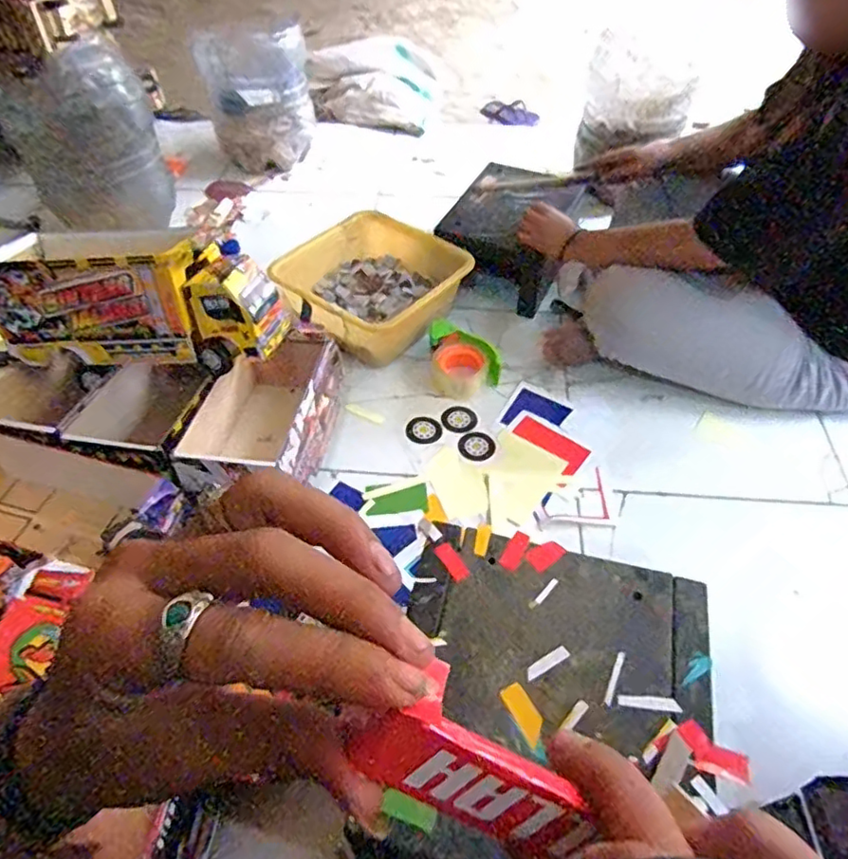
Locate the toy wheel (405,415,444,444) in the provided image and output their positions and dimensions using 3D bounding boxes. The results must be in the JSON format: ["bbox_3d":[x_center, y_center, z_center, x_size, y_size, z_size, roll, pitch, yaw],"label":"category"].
[{"bbox_3d":[0.001,-0.002,0.986,0.058,0.009,0.057,0,50,0],"label":"toy wheel"}]

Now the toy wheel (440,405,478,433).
[{"bbox_3d":[0.058,-0.018,1.006,0.056,0.004,0.056,0,50,0],"label":"toy wheel"}]

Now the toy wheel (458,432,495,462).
[{"bbox_3d":[0.083,0.026,0.967,0.055,0.006,0.061,32,57,24],"label":"toy wheel"}]

